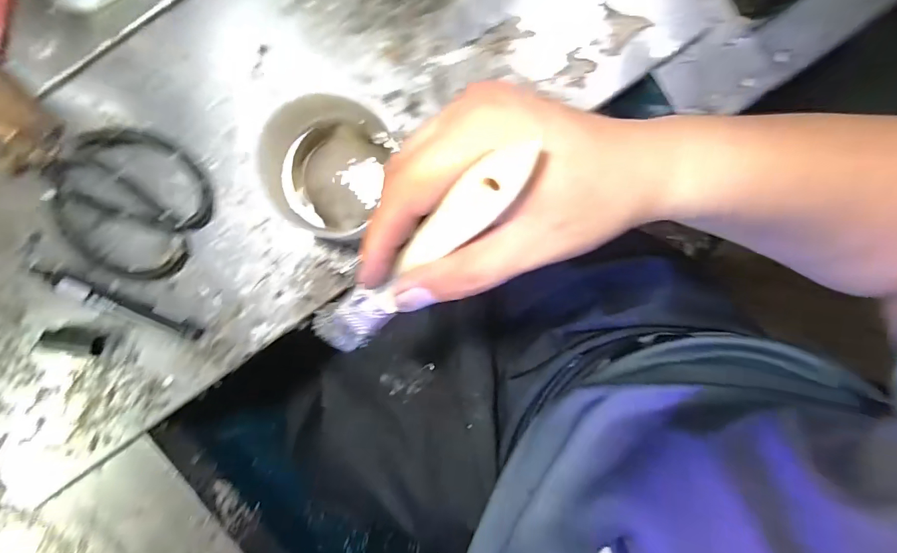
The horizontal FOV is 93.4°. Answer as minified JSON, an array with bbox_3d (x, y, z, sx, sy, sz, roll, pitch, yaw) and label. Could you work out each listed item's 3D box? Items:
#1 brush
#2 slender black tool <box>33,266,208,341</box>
[{"bbox_3d":[-0.018,-0.004,0.183,0.025,0.007,0.147,45,129,-6],"label":"brush"},{"bbox_3d":[-0.243,0.020,0.308,0.122,0.017,0.013,25,92,-6],"label":"slender black tool"}]

